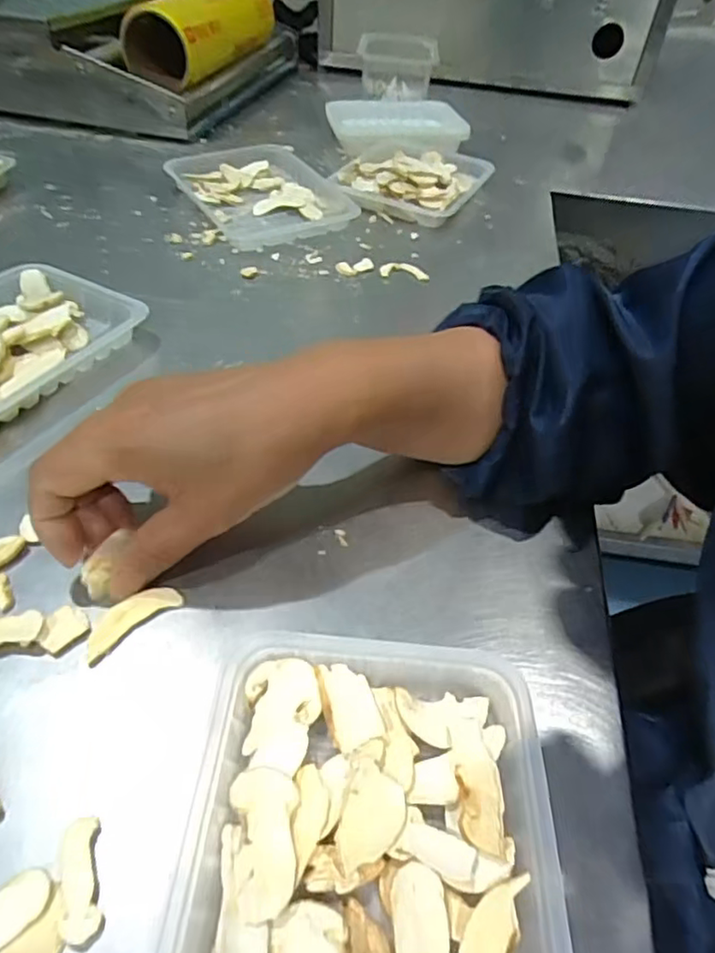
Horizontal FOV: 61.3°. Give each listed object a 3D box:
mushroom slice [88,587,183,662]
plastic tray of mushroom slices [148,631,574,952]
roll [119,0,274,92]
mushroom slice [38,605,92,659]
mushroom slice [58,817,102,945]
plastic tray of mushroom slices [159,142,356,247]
[{"bbox_3d":[-0.105,0.065,0.280,0.046,0.005,0.017,-32,56,-30],"label":"mushroom slice"},{"bbox_3d":[0.003,0.137,0.207,0.130,0.024,0.164,4,46,0],"label":"plastic tray of mushroom slices"},{"bbox_3d":[-0.207,-0.627,0.838,0.104,0.083,0.394,10,46,5],"label":"roll"},{"bbox_3d":[-0.134,0.069,0.274,0.019,0.004,0.021,29,51,22],"label":"mushroom slice"},{"bbox_3d":[-0.097,0.138,0.209,0.013,0.006,0.039,-12,48,-15],"label":"mushroom slice"},{"bbox_3d":[-0.093,-0.282,0.599,0.138,0.024,0.182,-21,51,-23],"label":"plastic tray of mushroom slices"}]

